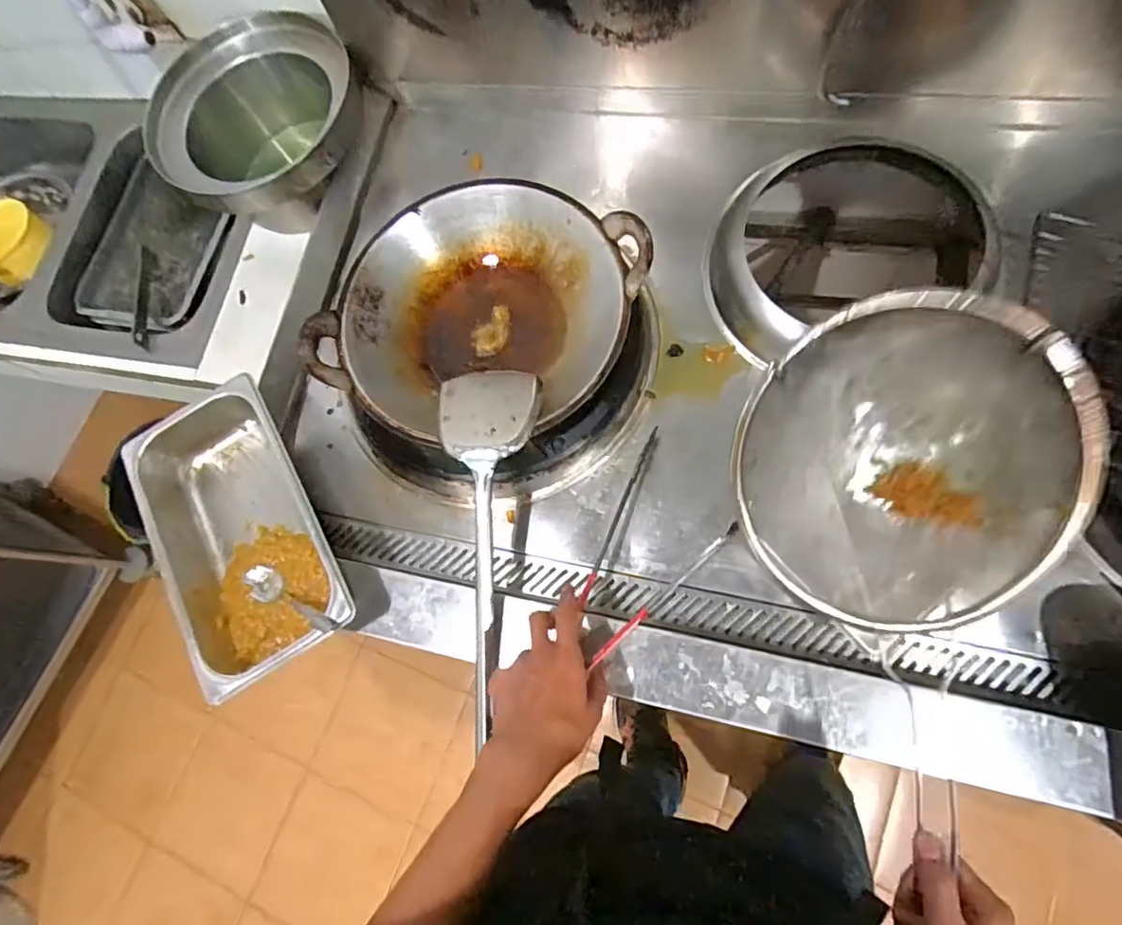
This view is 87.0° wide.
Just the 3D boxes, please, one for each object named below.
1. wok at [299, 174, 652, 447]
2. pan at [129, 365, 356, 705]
[{"bbox_3d":[-0.096,-0.174,0.701,0.337,0.133,0.319,-1,72,2],"label":"wok"},{"bbox_3d":[-0.365,0.077,0.682,0.177,0.102,0.335,-29,73,-7],"label":"pan"}]

